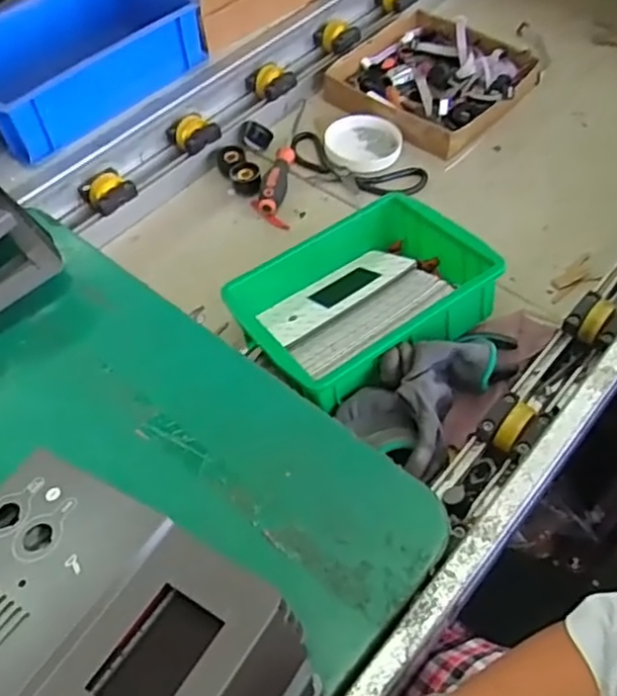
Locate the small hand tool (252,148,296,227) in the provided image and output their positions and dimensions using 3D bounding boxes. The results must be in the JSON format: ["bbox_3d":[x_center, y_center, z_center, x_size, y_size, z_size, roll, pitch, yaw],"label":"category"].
[{"bbox_3d":[-0.044,-0.212,0.877,0.045,0.034,0.126,1,53,4],"label":"small hand tool"}]

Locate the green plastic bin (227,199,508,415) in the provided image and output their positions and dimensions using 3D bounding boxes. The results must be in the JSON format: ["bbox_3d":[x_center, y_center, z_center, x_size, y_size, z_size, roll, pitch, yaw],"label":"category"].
[{"bbox_3d":[0.053,-0.054,0.708,0.237,0.067,0.179,-32,58,-19],"label":"green plastic bin"}]

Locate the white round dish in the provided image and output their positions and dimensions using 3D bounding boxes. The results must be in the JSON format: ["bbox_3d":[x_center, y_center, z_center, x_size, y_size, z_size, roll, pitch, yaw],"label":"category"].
[{"bbox_3d":[0.072,-0.280,0.924,0.099,0.020,0.106,-10,53,-5],"label":"white round dish"}]

